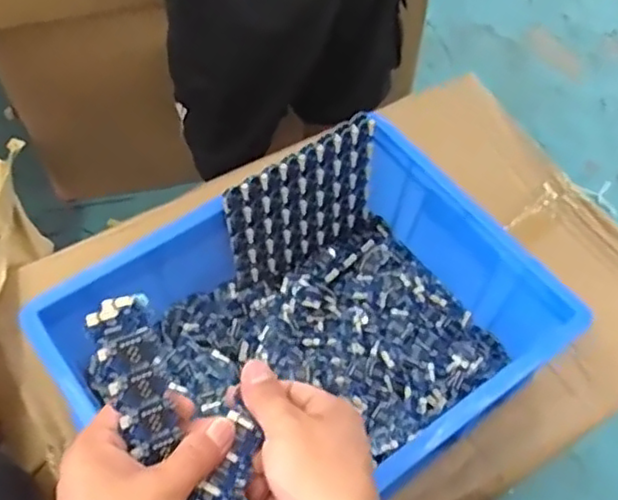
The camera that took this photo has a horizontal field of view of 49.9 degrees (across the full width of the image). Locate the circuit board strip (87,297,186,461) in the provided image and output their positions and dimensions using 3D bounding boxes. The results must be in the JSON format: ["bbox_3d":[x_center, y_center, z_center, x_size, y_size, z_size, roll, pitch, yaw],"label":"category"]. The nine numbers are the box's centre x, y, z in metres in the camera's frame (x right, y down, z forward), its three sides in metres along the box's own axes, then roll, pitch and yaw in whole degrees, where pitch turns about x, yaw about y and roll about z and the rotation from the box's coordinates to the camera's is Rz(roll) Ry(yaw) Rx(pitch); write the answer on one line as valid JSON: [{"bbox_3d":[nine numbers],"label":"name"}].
[{"bbox_3d":[-0.103,0.076,0.395,0.033,0.010,0.094,-16,96,-11],"label":"circuit board strip"}]

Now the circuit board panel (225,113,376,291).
[{"bbox_3d":[-0.005,-0.043,0.691,0.172,0.155,0.008,-30,53,-21],"label":"circuit board panel"}]

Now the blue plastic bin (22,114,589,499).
[{"bbox_3d":[0.002,0.088,0.631,0.401,0.136,0.300,-32,66,-19],"label":"blue plastic bin"}]

